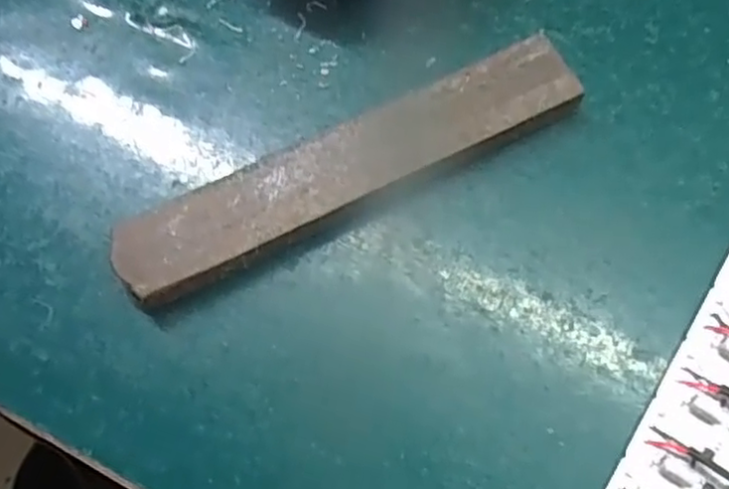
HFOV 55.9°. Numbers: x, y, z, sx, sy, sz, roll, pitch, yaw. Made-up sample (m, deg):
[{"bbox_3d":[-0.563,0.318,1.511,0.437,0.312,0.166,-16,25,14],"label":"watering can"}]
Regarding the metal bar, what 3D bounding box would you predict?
[{"bbox_3d":[-0.005,-0.031,0.283,0.197,0.017,0.036,-25,70,-9],"label":"metal bar"}]

